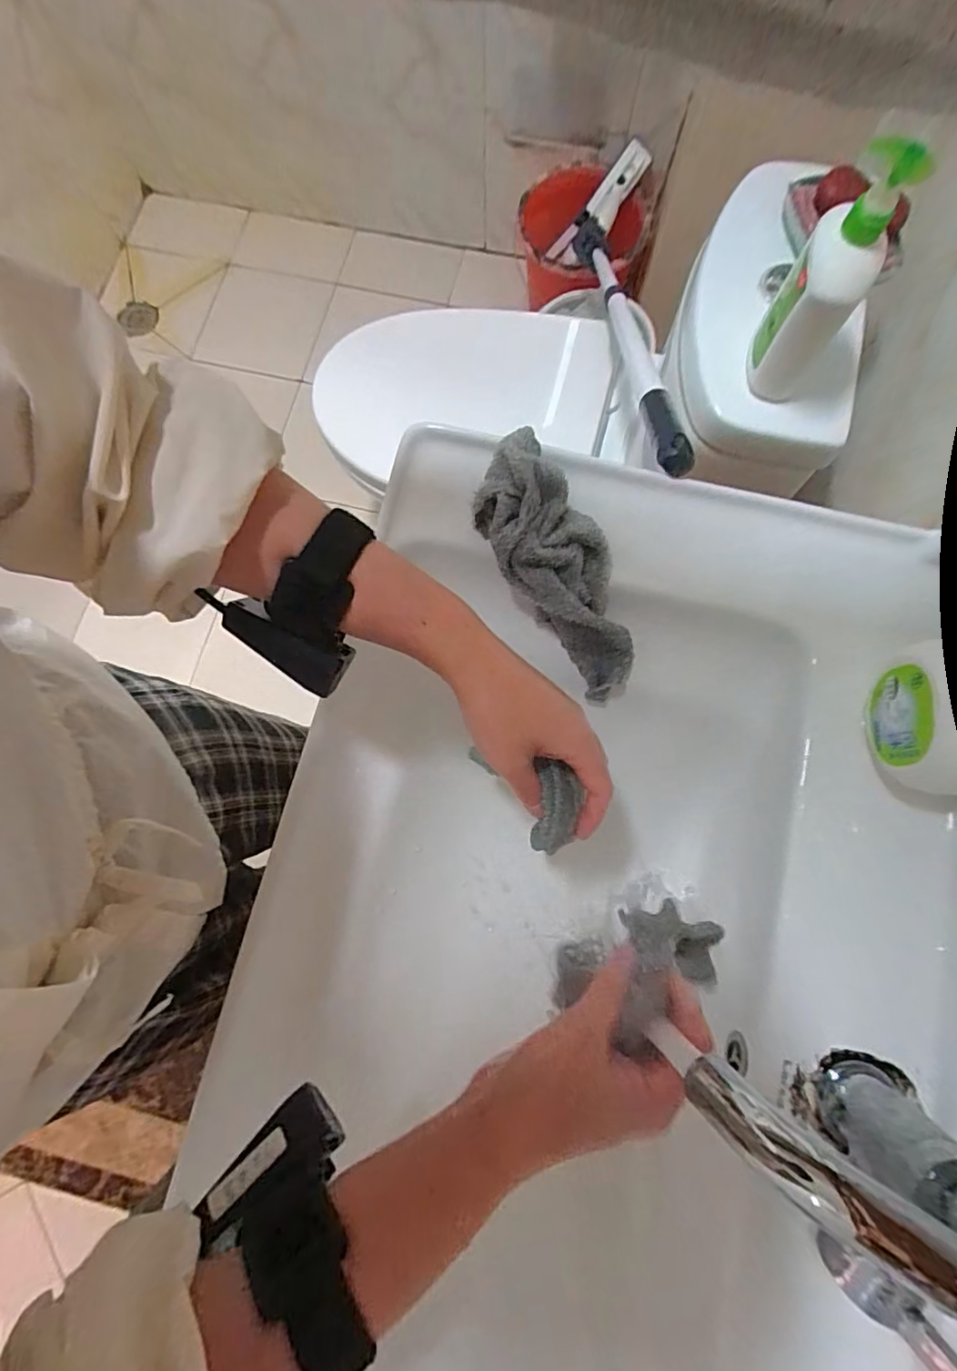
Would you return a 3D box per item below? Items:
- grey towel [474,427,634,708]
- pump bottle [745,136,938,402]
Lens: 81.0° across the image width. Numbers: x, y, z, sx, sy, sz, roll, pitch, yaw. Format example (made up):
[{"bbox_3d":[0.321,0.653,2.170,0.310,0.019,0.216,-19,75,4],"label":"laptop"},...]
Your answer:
[{"bbox_3d":[0.063,-0.077,0.417,0.068,0.051,0.207,-31,106,-5],"label":"grey towel"},{"bbox_3d":[0.285,-0.328,0.460,0.059,0.175,0.069,29,80,6],"label":"pump bottle"}]

